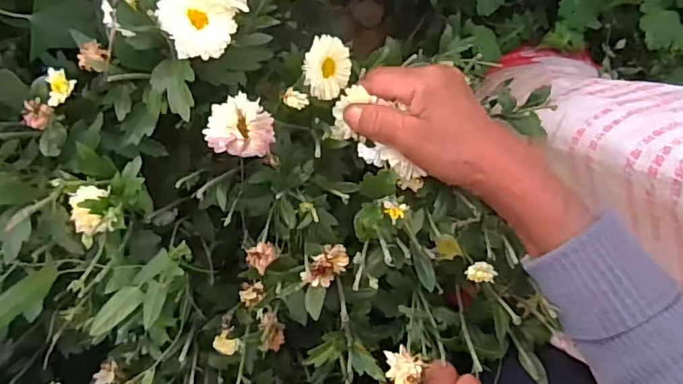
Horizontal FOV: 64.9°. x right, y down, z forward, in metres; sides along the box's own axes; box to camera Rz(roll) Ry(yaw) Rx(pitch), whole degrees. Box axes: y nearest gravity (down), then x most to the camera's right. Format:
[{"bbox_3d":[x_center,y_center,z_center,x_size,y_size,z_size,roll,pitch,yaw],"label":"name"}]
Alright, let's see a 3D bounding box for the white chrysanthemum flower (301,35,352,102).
[{"bbox_3d":[-0.013,-0.081,0.348,0.036,0.017,0.038,-17,115,-40],"label":"white chrysanthemum flower"}]

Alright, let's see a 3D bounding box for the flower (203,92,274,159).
[{"bbox_3d":[-0.059,-0.039,0.310,0.038,0.014,0.035,1,96,-4],"label":"flower"}]

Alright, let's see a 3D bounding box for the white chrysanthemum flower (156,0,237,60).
[{"bbox_3d":[-0.080,-0.095,0.297,0.036,0.014,0.041,-29,97,0],"label":"white chrysanthemum flower"}]

